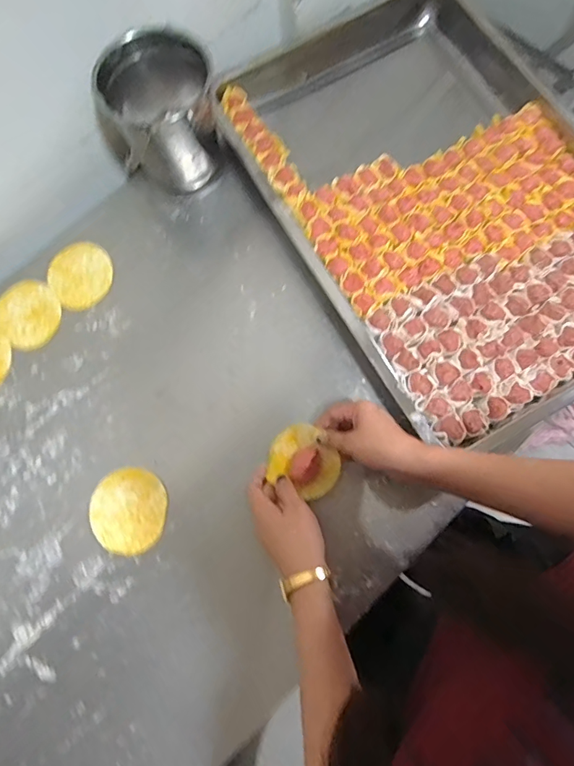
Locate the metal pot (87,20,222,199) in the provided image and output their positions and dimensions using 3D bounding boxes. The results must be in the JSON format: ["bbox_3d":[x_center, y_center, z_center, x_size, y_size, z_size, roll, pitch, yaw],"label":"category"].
[{"bbox_3d":[-0.156,-0.326,0.566,0.125,0.158,0.122,0,75,1],"label":"metal pot"}]

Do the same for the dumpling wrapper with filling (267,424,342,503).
[{"bbox_3d":[0.021,0.084,0.504,0.079,0.030,0.069,27,77,8],"label":"dumpling wrapper with filling"}]

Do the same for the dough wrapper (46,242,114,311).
[{"bbox_3d":[-0.270,-0.144,0.598,0.082,0.007,0.089,0,75,1],"label":"dough wrapper"}]

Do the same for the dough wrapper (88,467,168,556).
[{"bbox_3d":[-0.181,0.145,0.518,0.086,0.004,0.091,0,78,1],"label":"dough wrapper"}]

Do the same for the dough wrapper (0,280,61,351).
[{"bbox_3d":[-0.334,-0.090,0.587,0.092,0.004,0.080,44,79,11],"label":"dough wrapper"}]

